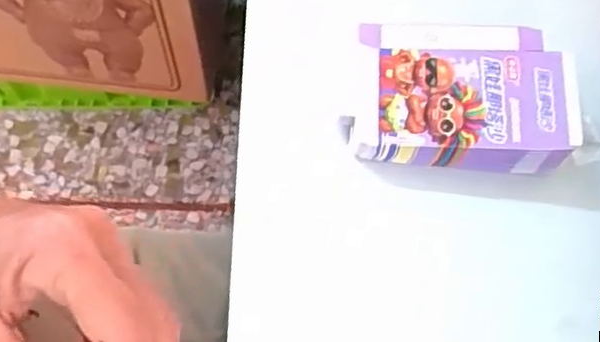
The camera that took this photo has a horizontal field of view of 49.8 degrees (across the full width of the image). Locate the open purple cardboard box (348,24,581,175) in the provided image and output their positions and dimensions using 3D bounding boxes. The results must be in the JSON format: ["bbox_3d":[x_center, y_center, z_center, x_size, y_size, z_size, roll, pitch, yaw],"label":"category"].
[{"bbox_3d":[0.101,-0.046,0.410,0.129,0.041,0.083,4,68,0],"label":"open purple cardboard box"}]

